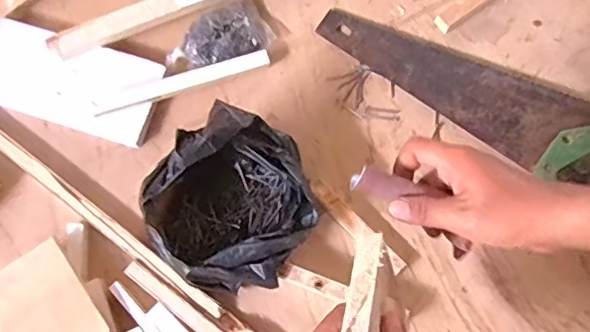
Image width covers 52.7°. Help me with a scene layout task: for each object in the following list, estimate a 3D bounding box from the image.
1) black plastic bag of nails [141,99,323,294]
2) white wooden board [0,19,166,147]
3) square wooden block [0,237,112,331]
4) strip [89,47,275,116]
[{"bbox_3d":[-0.064,0.039,0.633,0.163,0.080,0.185,40,81,10],"label":"black plastic bag of nails"},{"bbox_3d":[-0.273,-0.105,0.707,0.221,0.015,0.100,18,79,5],"label":"white wooden board"},{"bbox_3d":[-0.266,0.154,0.631,0.093,0.009,0.129,-34,75,-19],"label":"square wooden block"},{"bbox_3d":[-0.130,-0.099,0.697,0.206,0.013,0.018,-19,79,-2],"label":"strip"}]

